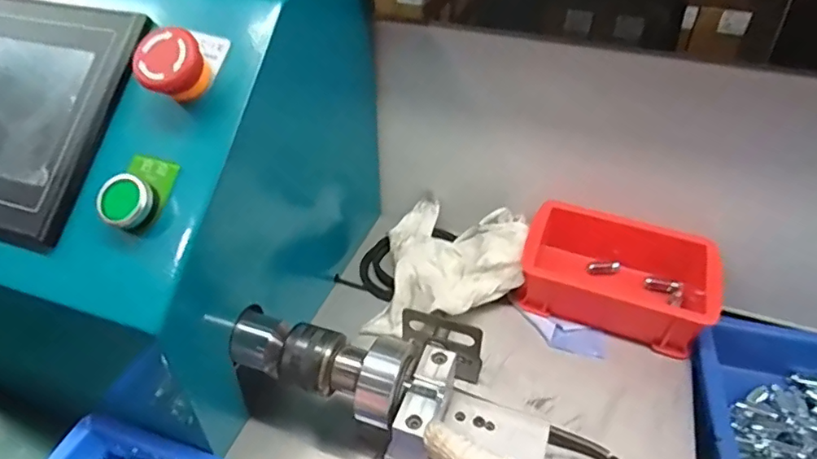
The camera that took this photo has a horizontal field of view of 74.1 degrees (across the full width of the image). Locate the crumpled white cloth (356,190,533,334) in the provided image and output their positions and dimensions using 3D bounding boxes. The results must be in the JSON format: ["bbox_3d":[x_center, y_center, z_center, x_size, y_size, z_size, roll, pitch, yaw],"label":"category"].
[{"bbox_3d":[0.040,0.018,0.492,0.123,0.043,0.146,3,40,4],"label":"crumpled white cloth"}]

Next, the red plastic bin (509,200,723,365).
[{"bbox_3d":[0.177,0.039,0.465,0.148,0.057,0.093,15,42,17],"label":"red plastic bin"}]

